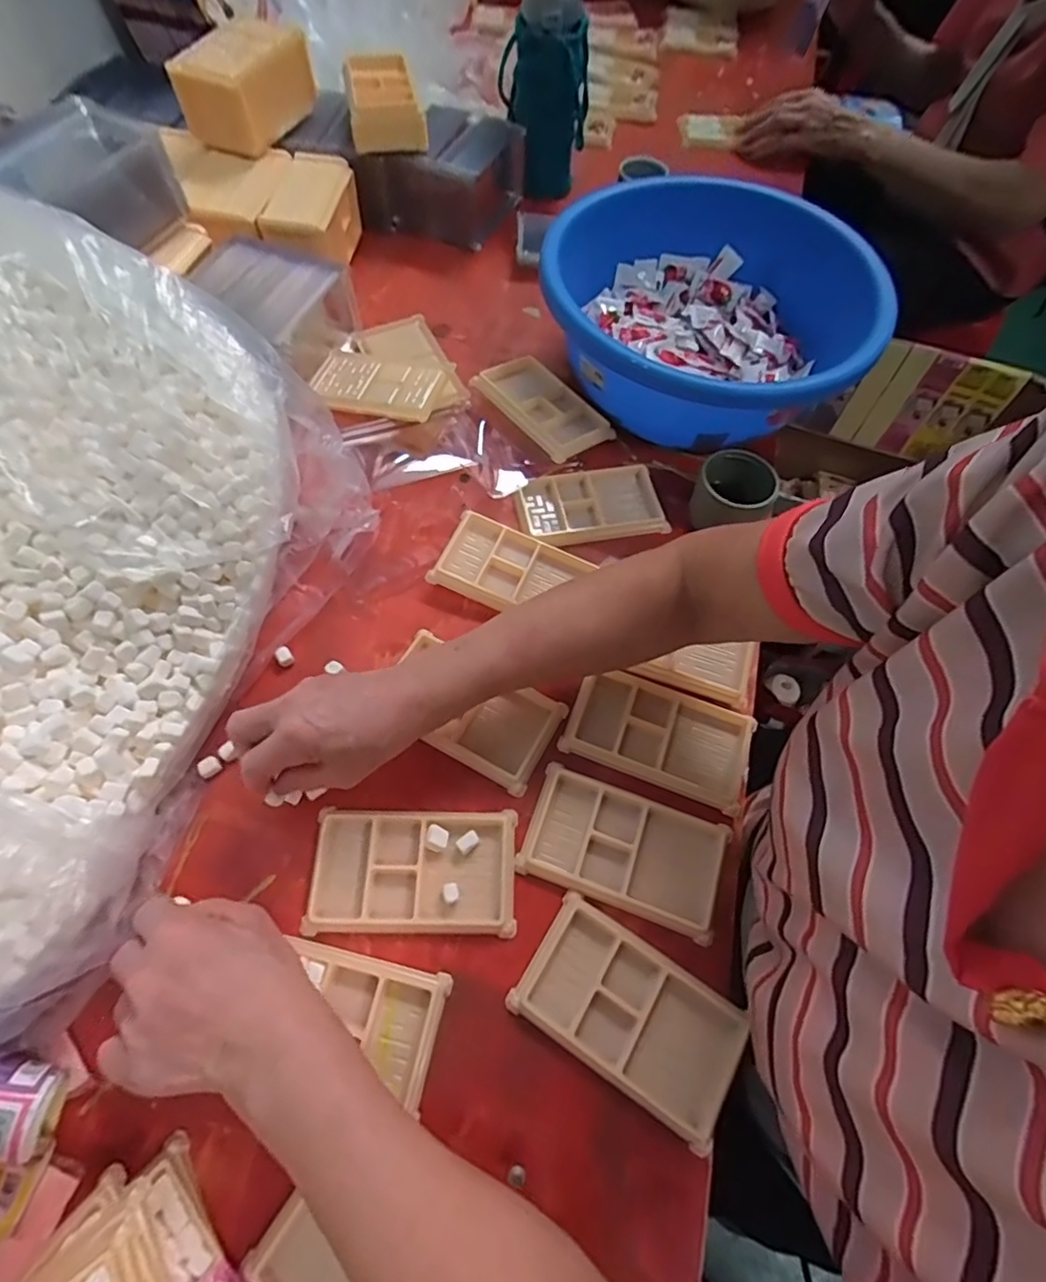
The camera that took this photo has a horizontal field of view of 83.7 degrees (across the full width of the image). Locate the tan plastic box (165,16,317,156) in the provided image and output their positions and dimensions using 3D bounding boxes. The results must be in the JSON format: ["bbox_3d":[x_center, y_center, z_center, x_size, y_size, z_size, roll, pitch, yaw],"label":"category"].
[{"bbox_3d":[-0.309,-0.623,0.655,0.092,0.071,0.133,17,63,6],"label":"tan plastic box"}]

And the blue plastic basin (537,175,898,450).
[{"bbox_3d":[0.174,-0.318,0.593,0.306,0.121,0.311,1,63,-2],"label":"blue plastic basin"}]

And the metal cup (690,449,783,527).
[{"bbox_3d":[0.187,-0.127,0.528,0.065,0.060,0.061,1,63,-2],"label":"metal cup"}]

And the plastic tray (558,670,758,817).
[{"bbox_3d":[0.108,0.068,0.452,0.137,0.019,0.081,20,64,8],"label":"plastic tray"}]

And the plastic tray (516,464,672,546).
[{"bbox_3d":[0.065,-0.129,0.549,0.132,0.012,0.077,-8,64,-7],"label":"plastic tray"}]

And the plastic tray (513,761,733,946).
[{"bbox_3d":[0.073,0.146,0.412,0.138,0.009,0.077,19,64,7],"label":"plastic tray"}]

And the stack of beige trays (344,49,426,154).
[{"bbox_3d":[-0.163,-0.638,0.688,0.084,0.040,0.132,-9,64,-7],"label":"stack of beige trays"}]

